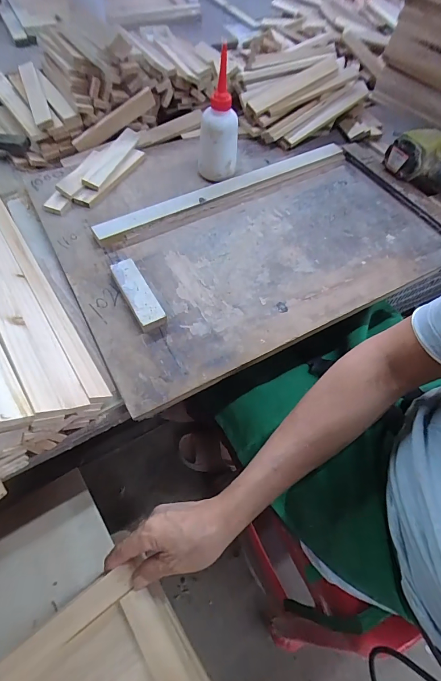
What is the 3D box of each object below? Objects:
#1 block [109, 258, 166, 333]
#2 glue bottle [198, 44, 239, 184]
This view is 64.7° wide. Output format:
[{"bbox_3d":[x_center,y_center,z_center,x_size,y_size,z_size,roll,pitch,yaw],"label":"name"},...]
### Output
[{"bbox_3d":[-0.104,-0.057,0.432,0.034,0.017,0.106,-26,64,-19],"label":"block"},{"bbox_3d":[-0.001,-0.328,0.522,0.060,0.150,0.064,2,59,-3],"label":"glue bottle"}]

